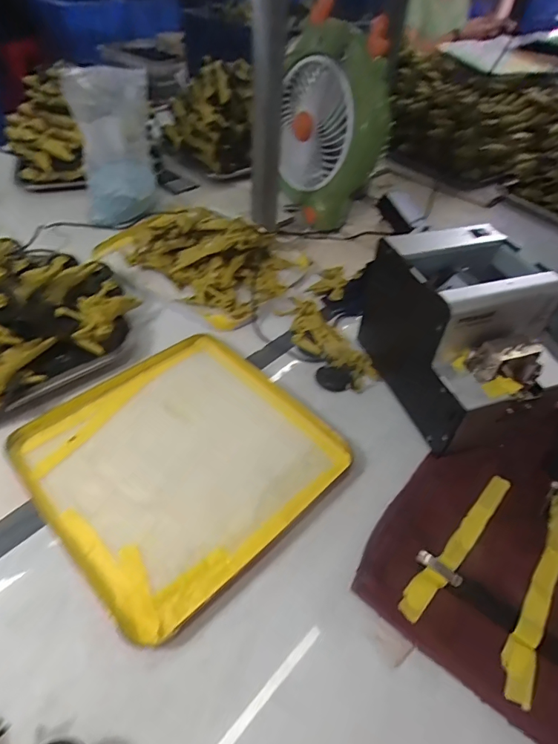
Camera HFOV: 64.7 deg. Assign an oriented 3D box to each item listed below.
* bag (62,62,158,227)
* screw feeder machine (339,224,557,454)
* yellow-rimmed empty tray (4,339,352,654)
[{"bbox_3d":[-0.240,-0.325,0.644,0.107,0.208,0.064,-10,49,-15],"label":"bag"},{"bbox_3d":[0.184,-0.039,0.456,0.124,0.152,0.185,-11,49,-16],"label":"screw feeder machine"},{"bbox_3d":[-0.095,0.073,0.422,0.247,0.016,0.240,37,54,26],"label":"yellow-rimmed empty tray"}]

